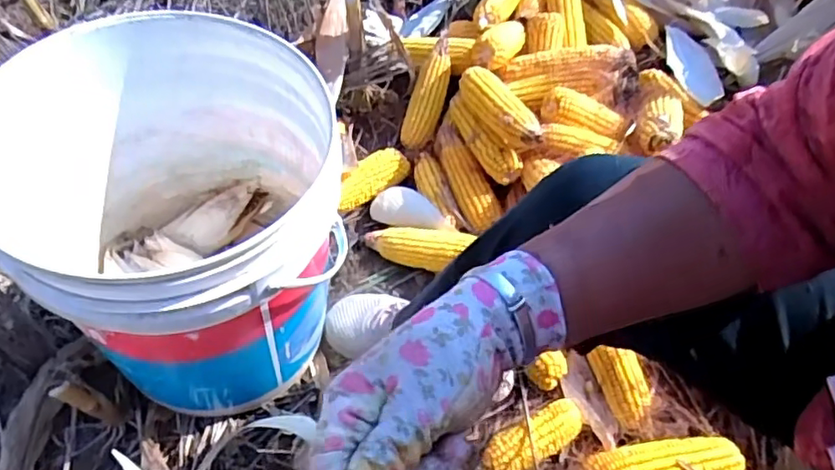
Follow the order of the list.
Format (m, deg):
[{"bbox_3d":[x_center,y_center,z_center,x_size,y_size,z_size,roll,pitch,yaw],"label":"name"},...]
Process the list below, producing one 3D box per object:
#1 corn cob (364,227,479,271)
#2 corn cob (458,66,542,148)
[{"bbox_3d":[-0.001,0.015,0.853,0.165,0.041,0.051,2,60,28],"label":"corn cob"},{"bbox_3d":[0.113,-0.178,0.850,0.050,0.051,0.179,-21,43,-9],"label":"corn cob"}]

